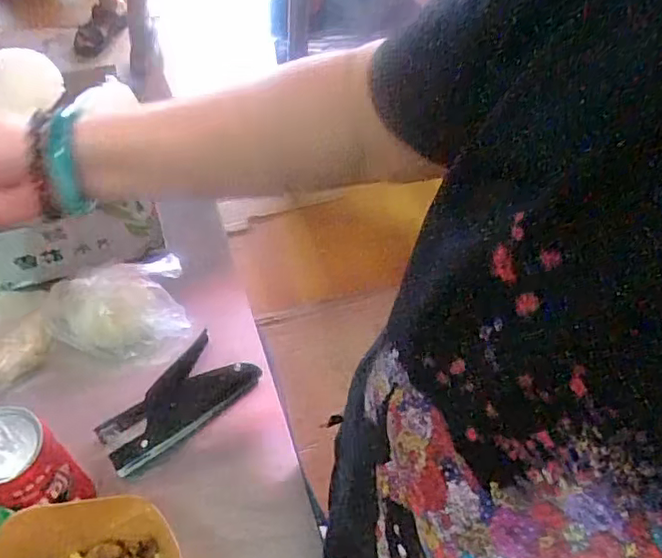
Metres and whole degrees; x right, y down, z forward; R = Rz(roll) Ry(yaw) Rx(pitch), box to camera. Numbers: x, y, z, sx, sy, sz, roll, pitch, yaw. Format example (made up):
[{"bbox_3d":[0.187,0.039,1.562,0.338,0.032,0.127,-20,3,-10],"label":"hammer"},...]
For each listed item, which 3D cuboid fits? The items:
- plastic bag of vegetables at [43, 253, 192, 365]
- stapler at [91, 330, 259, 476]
[{"bbox_3d":[-0.211,0.037,0.612,0.133,0.097,0.065,-17,57,-17],"label":"plastic bag of vegetables"},{"bbox_3d":[-0.142,0.113,0.567,0.065,0.039,0.153,39,59,21],"label":"stapler"}]

